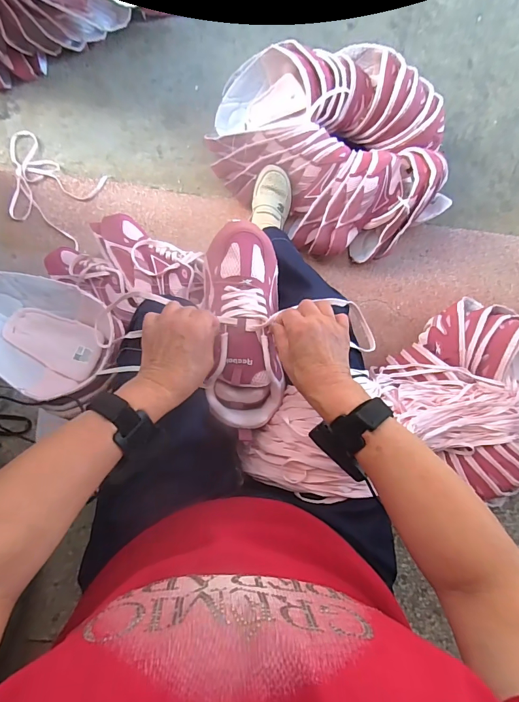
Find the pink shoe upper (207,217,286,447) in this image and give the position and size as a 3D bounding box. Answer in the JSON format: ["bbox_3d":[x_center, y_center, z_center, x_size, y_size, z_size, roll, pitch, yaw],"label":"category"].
[{"bbox_3d":[-0.019,-0.032,0.486,0.093,0.064,0.259,-2,83,-3],"label":"pink shoe upper"}]

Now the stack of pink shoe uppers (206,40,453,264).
[{"bbox_3d":[0.183,-0.485,0.893,0.530,0.114,0.465,42,86,0],"label":"stack of pink shoe uppers"}]

